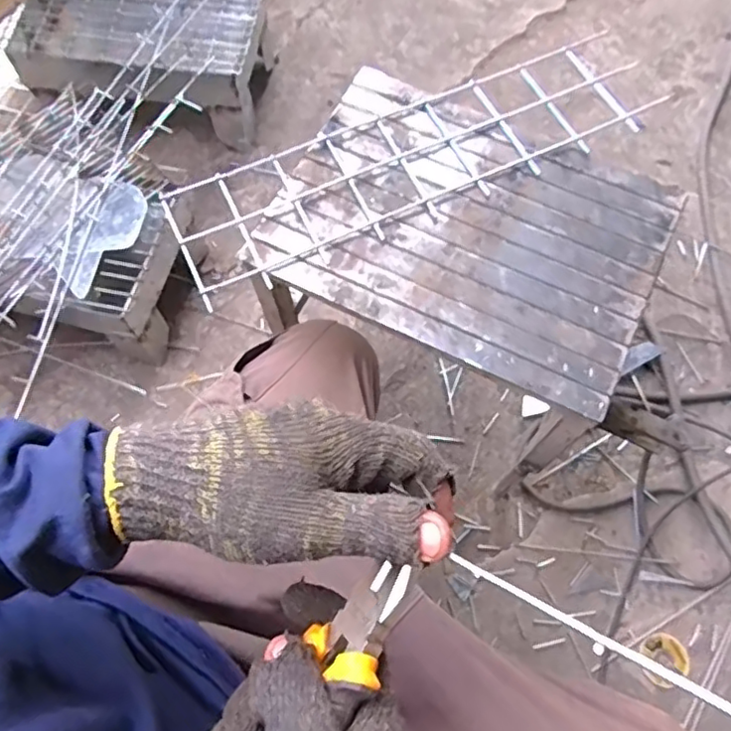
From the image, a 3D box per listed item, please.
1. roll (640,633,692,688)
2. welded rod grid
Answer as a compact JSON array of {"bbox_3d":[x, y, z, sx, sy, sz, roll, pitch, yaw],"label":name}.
[{"bbox_3d":[0.389,0.383,0.802,0.060,0.026,0.061,0,69,0],"label":"roll"},{"bbox_3d":[0.050,-0.201,0.595,0.481,0.019,0.125,-23,70,-9],"label":"welded rod grid"}]

